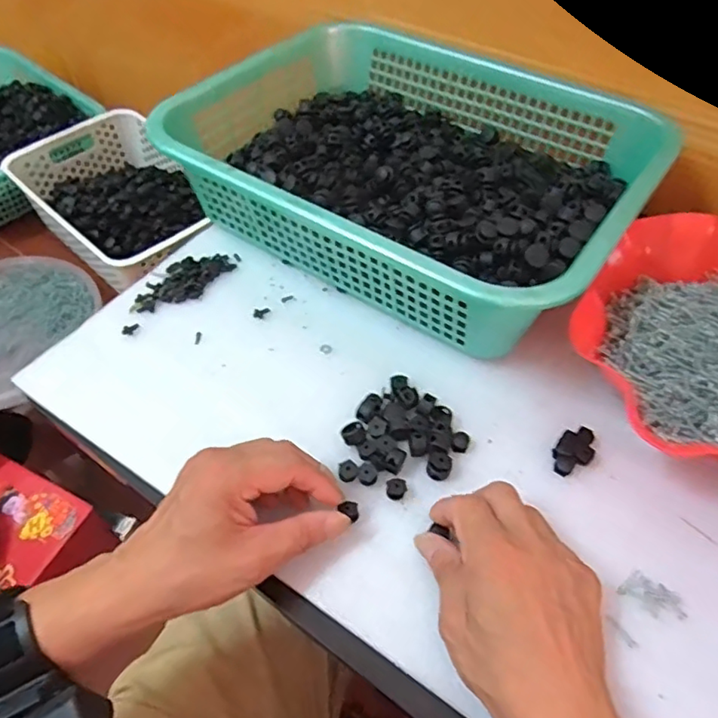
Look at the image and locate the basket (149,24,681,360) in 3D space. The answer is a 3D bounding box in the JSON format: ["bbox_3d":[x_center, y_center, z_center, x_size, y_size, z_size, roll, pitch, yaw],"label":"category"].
[{"bbox_3d":[0.046,-0.173,0.531,0.380,0.100,0.294,28,59,21],"label":"basket"}]

